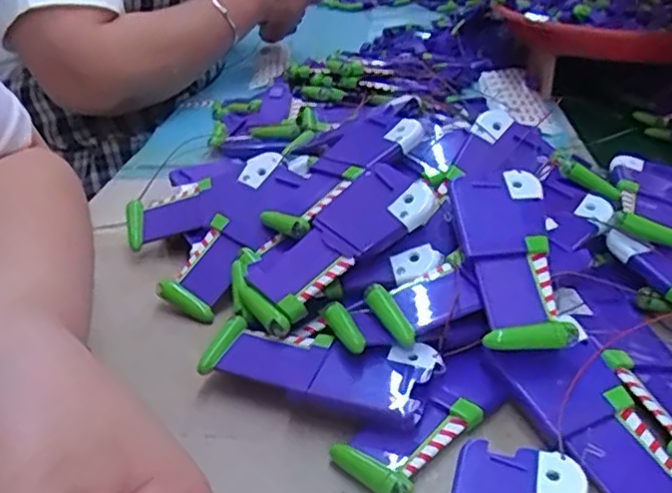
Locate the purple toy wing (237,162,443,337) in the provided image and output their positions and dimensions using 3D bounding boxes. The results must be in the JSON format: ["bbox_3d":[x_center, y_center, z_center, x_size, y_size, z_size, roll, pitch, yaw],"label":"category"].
[{"bbox_3d":[-0.002,-0.004,0.379,0.121,0.018,0.064,-38,40,-7],"label":"purple toy wing"}]

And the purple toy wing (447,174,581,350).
[{"bbox_3d":[0.093,0.004,0.345,0.047,0.016,0.117,-1,48,1],"label":"purple toy wing"}]

